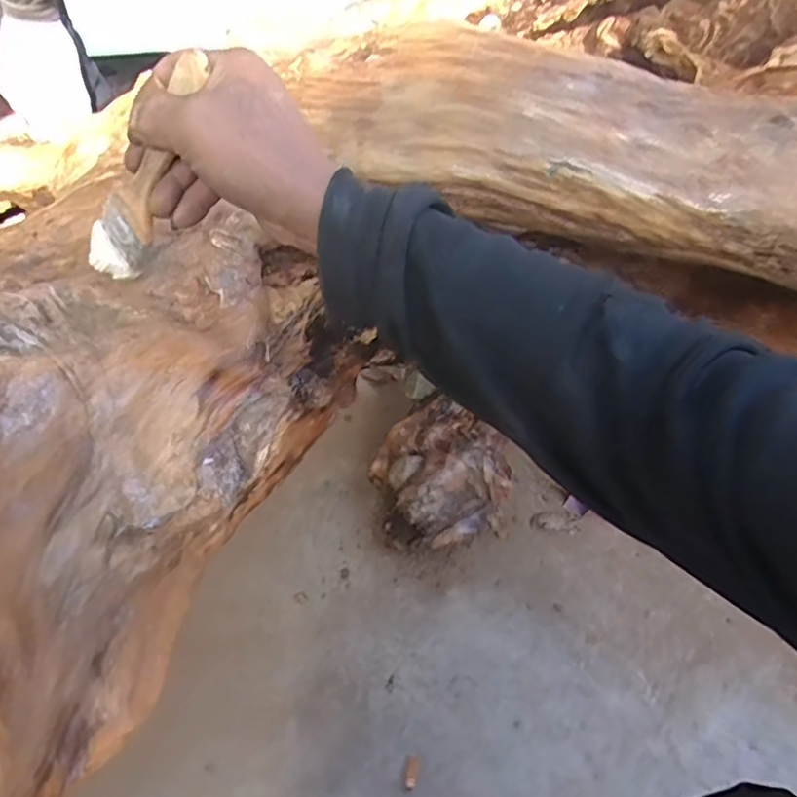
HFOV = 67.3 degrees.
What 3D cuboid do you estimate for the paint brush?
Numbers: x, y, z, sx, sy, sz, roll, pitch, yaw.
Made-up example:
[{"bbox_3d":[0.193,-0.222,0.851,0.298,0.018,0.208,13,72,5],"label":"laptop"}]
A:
[{"bbox_3d":[-0.159,-0.135,0.373,0.042,0.184,0.017,39,42,-12],"label":"paint brush"}]

